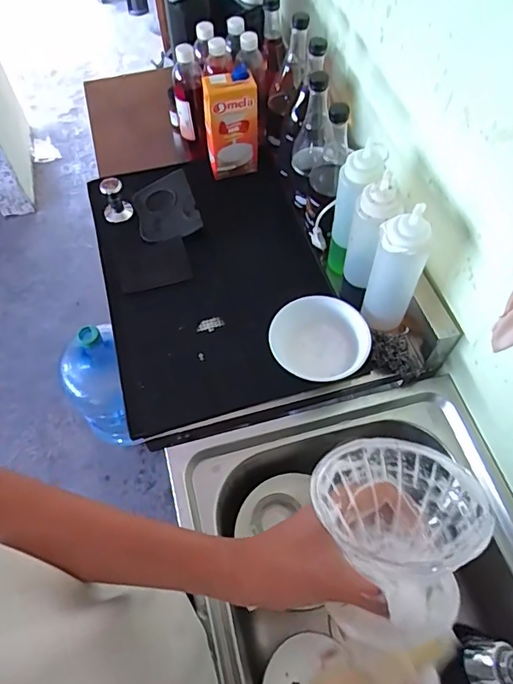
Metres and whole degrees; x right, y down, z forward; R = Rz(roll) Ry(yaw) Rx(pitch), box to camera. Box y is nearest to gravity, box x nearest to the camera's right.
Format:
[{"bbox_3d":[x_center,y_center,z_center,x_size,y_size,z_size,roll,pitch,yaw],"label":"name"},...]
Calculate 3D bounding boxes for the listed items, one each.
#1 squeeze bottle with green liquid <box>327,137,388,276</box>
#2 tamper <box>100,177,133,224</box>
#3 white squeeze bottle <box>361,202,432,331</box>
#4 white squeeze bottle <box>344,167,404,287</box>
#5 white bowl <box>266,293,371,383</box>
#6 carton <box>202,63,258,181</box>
[{"bbox_3d":[0.161,-0.209,0.824,0.063,0.261,0.074,-23,61,-12],"label":"squeeze bottle with green liquid"},{"bbox_3d":[-0.282,-0.285,0.968,0.057,0.080,0.061,-20,61,-11],"label":"tamper"},{"bbox_3d":[0.208,-0.103,0.740,0.073,0.223,0.063,10,60,7],"label":"white squeeze bottle"},{"bbox_3d":[0.181,-0.159,0.757,0.051,0.186,0.063,-23,62,-13],"label":"white squeeze bottle"},{"bbox_3d":[0.105,-0.008,0.790,0.153,0.051,0.141,23,62,14],"label":"white bowl"},{"bbox_3d":[-0.051,-0.433,0.985,0.102,0.189,0.071,-7,59,-3],"label":"carton"}]

